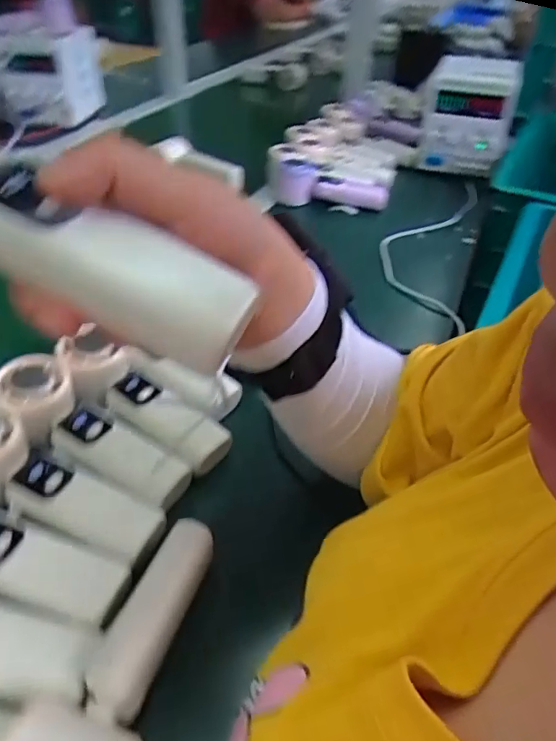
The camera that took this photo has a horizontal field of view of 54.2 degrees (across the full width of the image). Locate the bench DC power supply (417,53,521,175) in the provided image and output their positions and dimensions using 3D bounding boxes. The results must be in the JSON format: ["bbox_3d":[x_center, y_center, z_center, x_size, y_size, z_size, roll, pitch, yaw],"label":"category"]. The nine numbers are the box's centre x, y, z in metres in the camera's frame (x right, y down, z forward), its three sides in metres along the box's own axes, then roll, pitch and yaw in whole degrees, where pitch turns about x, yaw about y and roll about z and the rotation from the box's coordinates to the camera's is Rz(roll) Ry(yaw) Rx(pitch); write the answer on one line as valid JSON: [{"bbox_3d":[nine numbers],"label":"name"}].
[{"bbox_3d":[0.306,-0.424,0.885,0.136,0.137,0.153,13,41,12],"label":"bench DC power supply"}]

